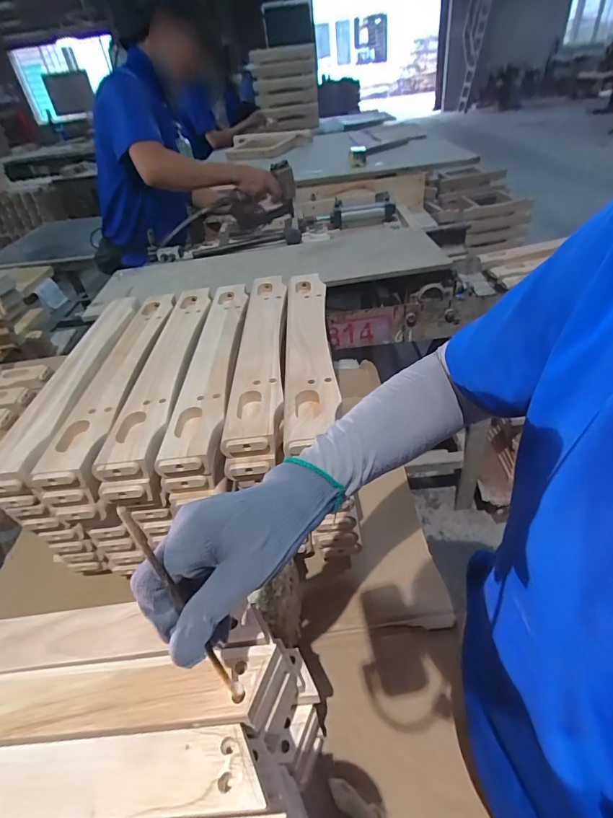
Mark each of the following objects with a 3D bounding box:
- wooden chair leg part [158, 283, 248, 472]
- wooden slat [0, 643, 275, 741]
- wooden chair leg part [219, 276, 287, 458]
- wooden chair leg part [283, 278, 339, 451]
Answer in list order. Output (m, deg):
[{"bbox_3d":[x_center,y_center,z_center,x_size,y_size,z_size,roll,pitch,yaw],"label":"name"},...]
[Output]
[{"bbox_3d":[-0.138,-0.086,0.624,0.062,0.021,0.454,-5,39,3],"label":"wooden chair leg part"},{"bbox_3d":[-0.171,0.211,0.297,0.283,0.013,0.046,-7,39,1],"label":"wooden slat"},{"bbox_3d":[-0.068,-0.111,0.642,0.067,0.031,0.467,-5,39,3],"label":"wooden chair leg part"},{"bbox_3d":[0.003,-0.108,0.626,0.066,0.021,0.465,-5,39,3],"label":"wooden chair leg part"}]

